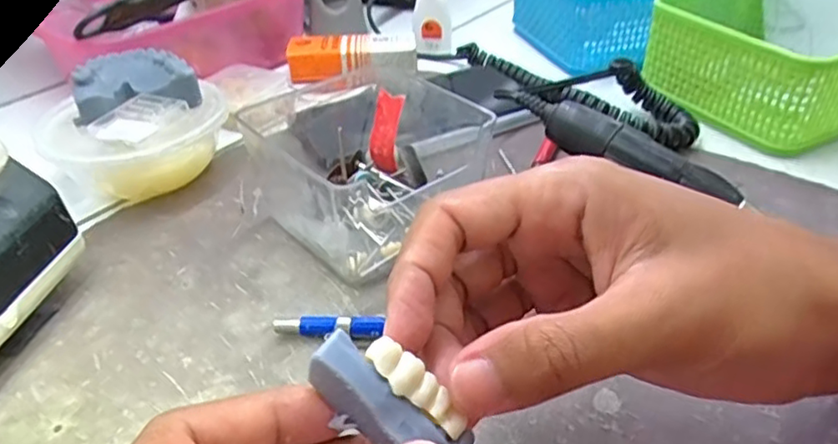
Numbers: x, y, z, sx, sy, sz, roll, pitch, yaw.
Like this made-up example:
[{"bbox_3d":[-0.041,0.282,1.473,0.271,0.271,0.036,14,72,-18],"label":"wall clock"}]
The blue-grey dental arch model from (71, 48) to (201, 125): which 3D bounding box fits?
[{"bbox_3d":[-0.164,-0.082,0.375,0.064,0.023,0.049,-12,38,-13],"label":"blue-grey dental arch model"}]

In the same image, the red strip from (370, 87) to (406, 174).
[{"bbox_3d":[-0.018,-0.049,0.352,0.017,0.043,0.013,10,13,14],"label":"red strip"}]

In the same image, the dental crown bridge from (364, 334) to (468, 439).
[{"bbox_3d":[0.000,0.042,0.161,0.031,0.006,0.012,46,45,-7],"label":"dental crown bridge"}]

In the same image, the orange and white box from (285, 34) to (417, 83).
[{"bbox_3d":[-0.051,-0.127,0.493,0.095,0.022,0.037,-3,38,-3],"label":"orange and white box"}]

